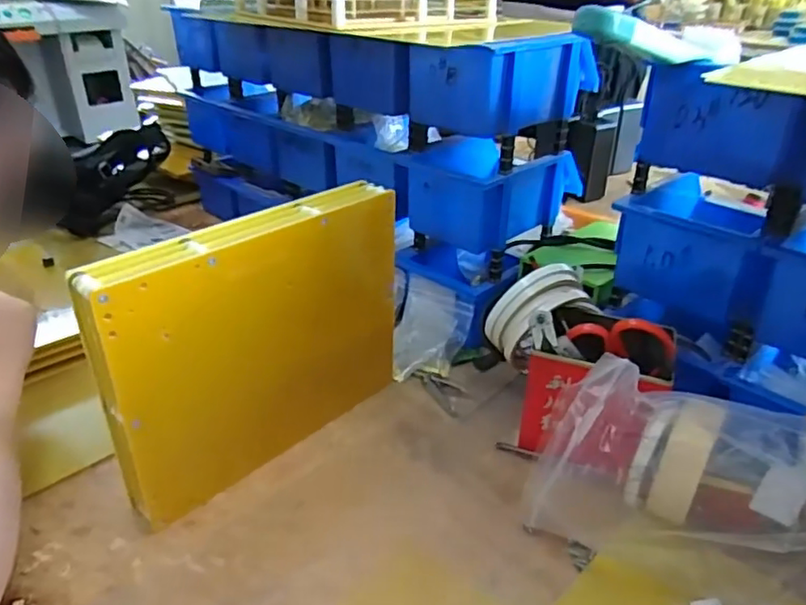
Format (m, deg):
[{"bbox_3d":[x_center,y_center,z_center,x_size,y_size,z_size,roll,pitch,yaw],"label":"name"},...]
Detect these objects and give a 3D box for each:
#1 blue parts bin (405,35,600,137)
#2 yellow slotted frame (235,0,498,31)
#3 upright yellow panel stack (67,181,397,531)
[{"bbox_3d":[0.100,-0.221,0.582,0.110,0.072,0.169,24,39,34],"label":"blue parts bin"},{"bbox_3d":[-0.053,-0.335,0.668,0.190,0.043,0.251,-21,37,-31],"label":"yellow slotted frame"},{"bbox_3d":[-0.105,0.029,0.466,0.033,0.193,0.252,26,40,35],"label":"upright yellow panel stack"}]

